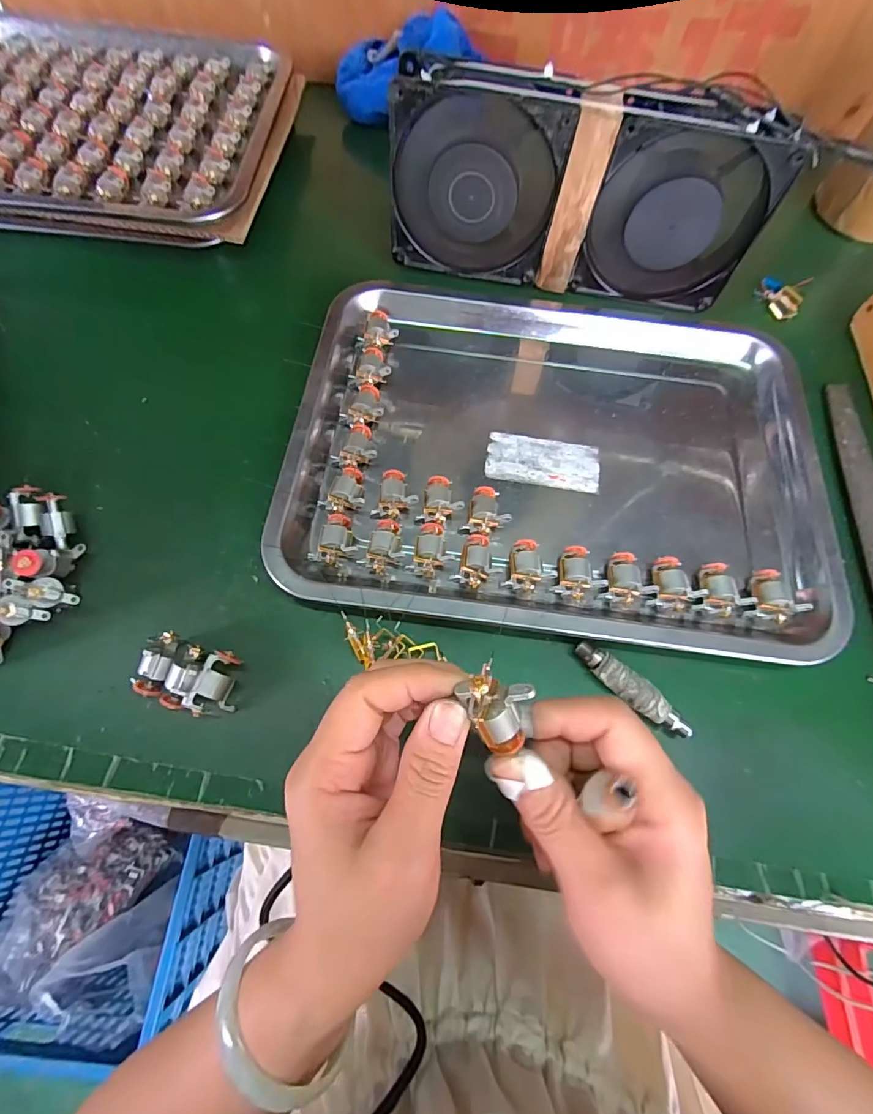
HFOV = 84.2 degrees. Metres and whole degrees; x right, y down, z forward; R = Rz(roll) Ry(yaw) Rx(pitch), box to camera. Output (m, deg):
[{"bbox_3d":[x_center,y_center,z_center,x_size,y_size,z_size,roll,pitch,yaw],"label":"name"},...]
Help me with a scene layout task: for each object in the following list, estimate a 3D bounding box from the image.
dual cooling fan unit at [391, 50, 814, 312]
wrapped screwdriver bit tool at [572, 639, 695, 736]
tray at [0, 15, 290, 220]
[{"bbox_3d":[0.101,-0.264,0.353,0.266,0.124,0.045,8,66,1],"label":"dual cooling fan unit"},{"bbox_3d":[0.108,0.074,0.272,0.069,0.019,0.015,38,72,13],"label":"wrapped screwdriver bit tool"},{"bbox_3d":[-0.311,-0.383,0.410,0.338,0.022,0.236,2,68,-1],"label":"tray"}]

